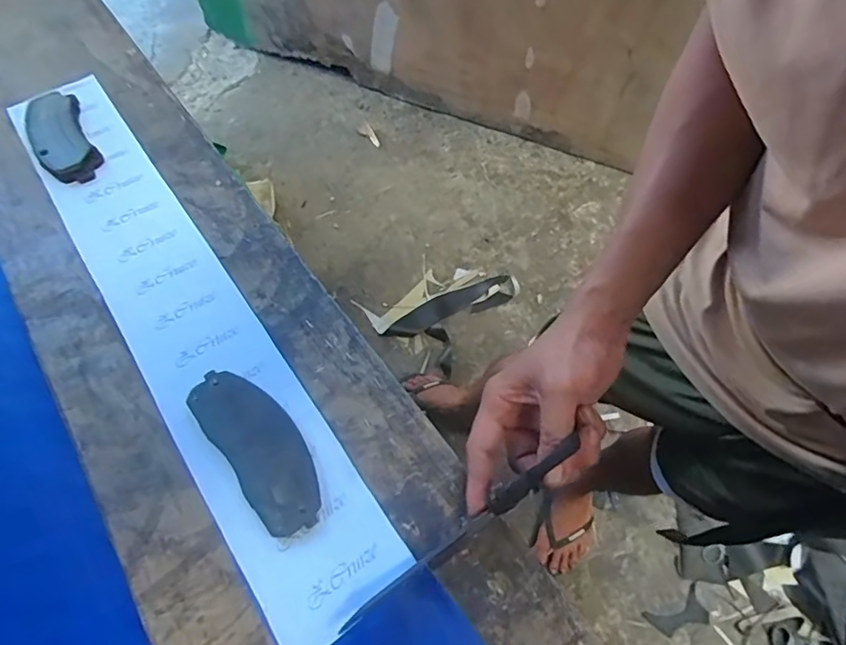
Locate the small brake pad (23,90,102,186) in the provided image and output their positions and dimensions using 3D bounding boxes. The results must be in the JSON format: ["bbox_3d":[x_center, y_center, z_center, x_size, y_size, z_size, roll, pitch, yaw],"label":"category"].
[{"bbox_3d":[-0.393,-0.202,0.576,0.059,0.019,0.148,-28,63,-14],"label":"small brake pad"}]

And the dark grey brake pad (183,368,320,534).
[{"bbox_3d":[-0.125,0.093,0.409,0.055,0.011,0.141,-36,66,-18],"label":"dark grey brake pad"}]

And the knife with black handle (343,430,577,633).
[{"bbox_3d":[0.022,0.140,0.354,0.200,0.036,0.015,-41,65,8],"label":"knife with black handle"}]

